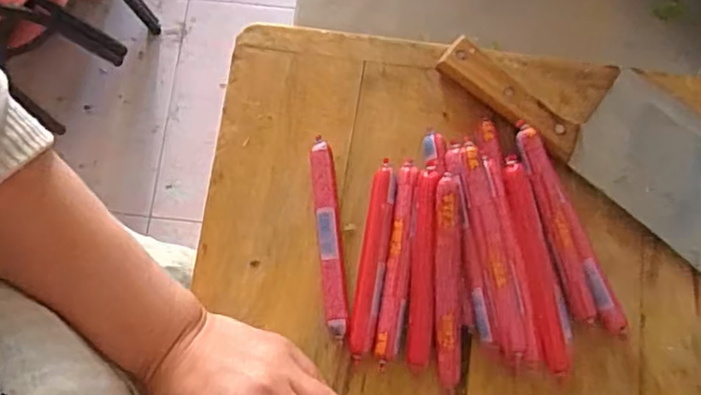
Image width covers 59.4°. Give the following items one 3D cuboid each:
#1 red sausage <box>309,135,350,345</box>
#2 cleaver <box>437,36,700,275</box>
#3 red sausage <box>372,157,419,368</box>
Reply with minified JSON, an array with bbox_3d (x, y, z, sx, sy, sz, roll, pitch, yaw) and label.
[{"bbox_3d":[-0.014,0.027,0.422,0.017,0.018,0.135,-6,80,-2],"label":"red sausage"},{"bbox_3d":[0.202,-0.043,0.441,0.273,0.020,0.093,40,81,6],"label":"cleaver"},{"bbox_3d":[0.033,0.043,0.421,0.017,0.014,0.137,9,79,1],"label":"red sausage"}]

